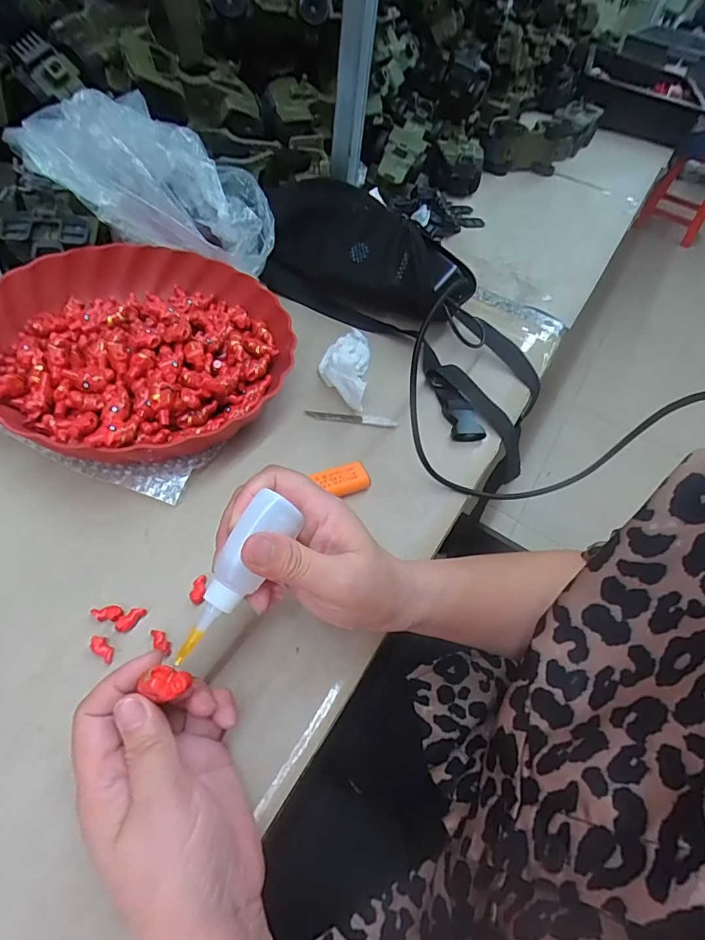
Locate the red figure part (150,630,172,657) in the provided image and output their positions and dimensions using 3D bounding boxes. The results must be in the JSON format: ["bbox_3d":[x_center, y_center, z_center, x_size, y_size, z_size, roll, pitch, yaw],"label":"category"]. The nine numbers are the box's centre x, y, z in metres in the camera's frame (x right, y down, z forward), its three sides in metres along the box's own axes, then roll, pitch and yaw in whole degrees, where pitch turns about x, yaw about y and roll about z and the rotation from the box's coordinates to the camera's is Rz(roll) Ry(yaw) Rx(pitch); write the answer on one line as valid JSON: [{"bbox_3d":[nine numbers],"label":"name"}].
[{"bbox_3d":[-0.116,0.104,0.289,0.008,0.005,0.020,-31,59,-25],"label":"red figure part"}]

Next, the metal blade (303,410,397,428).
[{"bbox_3d":[-0.001,-0.046,0.429,0.082,0.007,0.009,5,51,1],"label":"metal blade"}]

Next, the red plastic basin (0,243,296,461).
[{"bbox_3d":[-0.181,-0.106,0.410,0.236,0.071,0.236,1,51,-2],"label":"red plastic basin"}]

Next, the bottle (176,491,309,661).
[{"bbox_3d":[-0.058,0.054,0.238,0.021,0.018,0.088,29,81,19],"label":"bottle"}]

